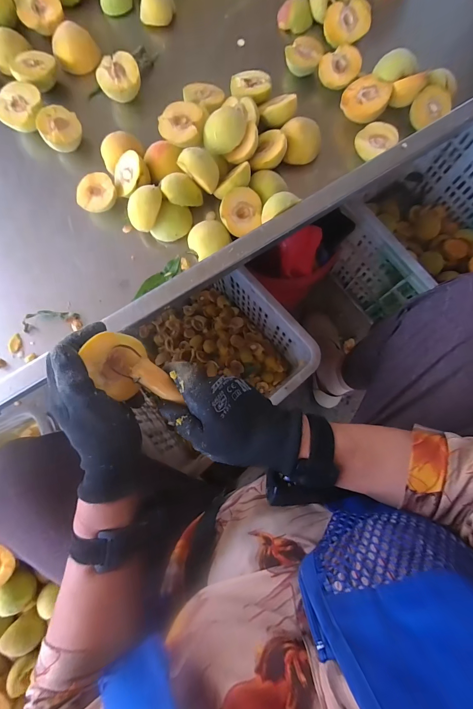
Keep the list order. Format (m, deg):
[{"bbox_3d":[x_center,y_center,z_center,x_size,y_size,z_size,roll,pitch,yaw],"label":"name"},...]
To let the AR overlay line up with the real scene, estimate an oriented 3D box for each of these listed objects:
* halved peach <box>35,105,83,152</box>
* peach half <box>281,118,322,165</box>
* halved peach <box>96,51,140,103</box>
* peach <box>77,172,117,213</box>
[{"bbox_3d":[-0.257,-0.329,0.452,0.056,0.043,0.051,-34,80,-5],"label":"halved peach"},{"bbox_3d":[0.092,-0.300,0.435,0.054,0.040,0.047,6,79,3],"label":"peach half"},{"bbox_3d":[-0.176,-0.415,0.465,0.060,0.043,0.056,0,79,1],"label":"halved peach"},{"bbox_3d":[-0.196,-0.225,0.434,0.054,0.028,0.050,-23,79,-3],"label":"peach"}]

